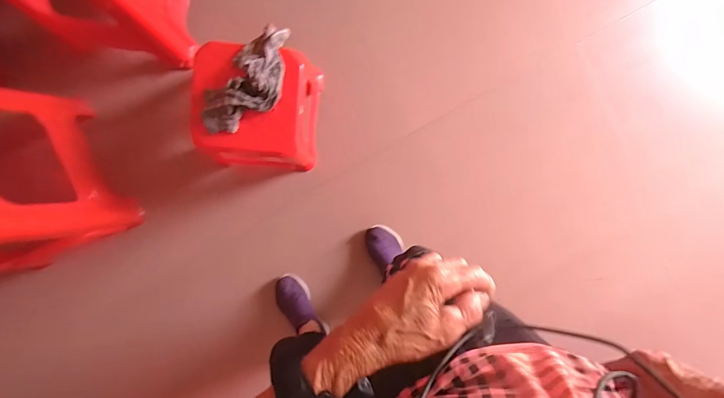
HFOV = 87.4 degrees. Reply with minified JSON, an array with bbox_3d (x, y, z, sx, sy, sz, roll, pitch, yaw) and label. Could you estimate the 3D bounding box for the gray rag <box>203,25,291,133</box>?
[{"bbox_3d":[-0.246,-0.262,0.848,0.127,0.062,0.278,38,88,-6],"label":"gray rag"}]

